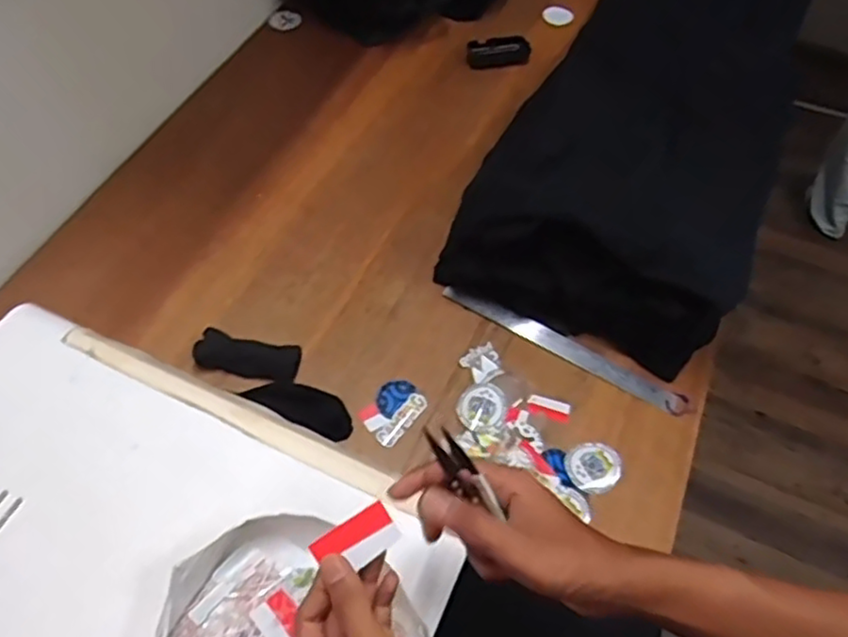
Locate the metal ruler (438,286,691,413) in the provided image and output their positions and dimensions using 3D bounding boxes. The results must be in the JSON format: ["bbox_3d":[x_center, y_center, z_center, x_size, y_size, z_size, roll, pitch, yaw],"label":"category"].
[{"bbox_3d":[0.180,0.036,0.876,0.334,0.007,0.031,28,64,14],"label":"metal ruler"}]

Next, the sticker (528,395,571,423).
[{"bbox_3d":[0.152,0.110,0.827,0.051,0.004,0.027,17,57,15],"label":"sticker"}]

